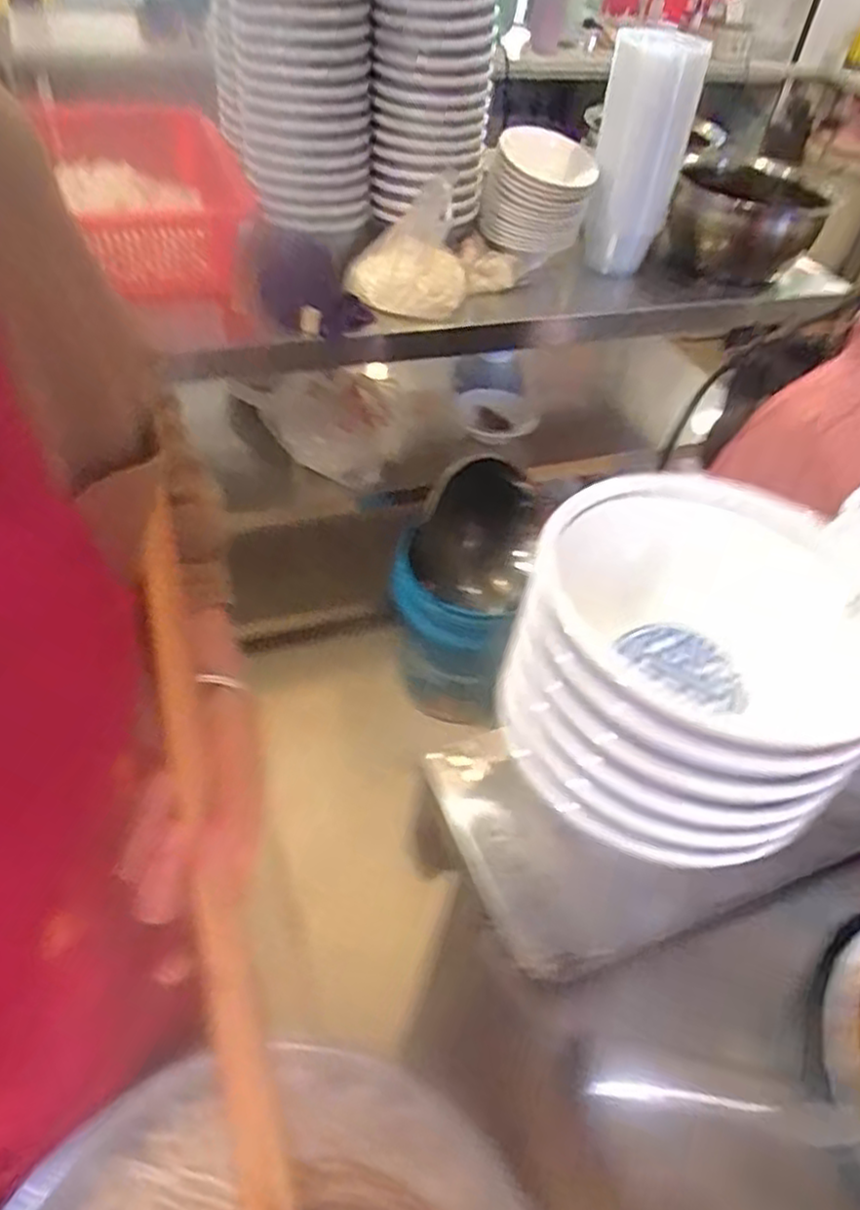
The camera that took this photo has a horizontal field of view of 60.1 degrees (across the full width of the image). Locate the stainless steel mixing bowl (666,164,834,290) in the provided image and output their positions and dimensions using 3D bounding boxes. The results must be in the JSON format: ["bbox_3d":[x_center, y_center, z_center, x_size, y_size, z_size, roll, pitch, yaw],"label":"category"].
[{"bbox_3d":[0.608,-0.727,1.437,0.274,0.165,0.262,21,48,12],"label":"stainless steel mixing bowl"}]

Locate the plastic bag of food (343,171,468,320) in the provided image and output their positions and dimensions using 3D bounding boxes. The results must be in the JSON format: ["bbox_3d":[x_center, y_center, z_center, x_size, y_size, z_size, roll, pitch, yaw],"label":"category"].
[{"bbox_3d":[-0.036,-0.557,1.165,0.192,0.145,0.154,6,47,-2],"label":"plastic bag of food"}]

